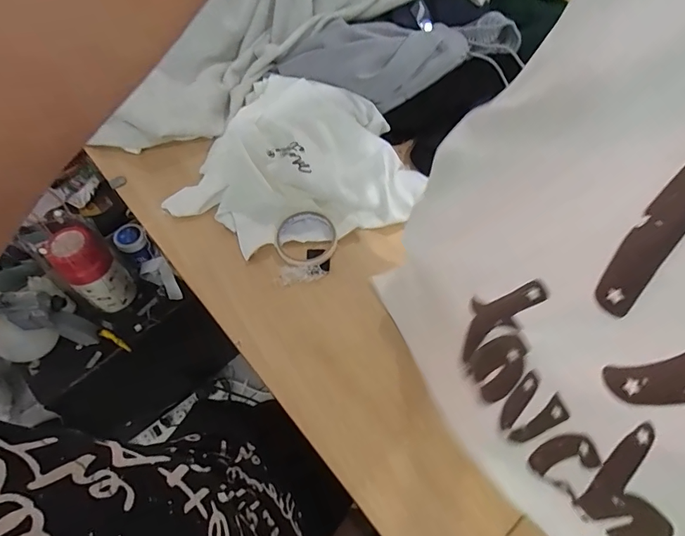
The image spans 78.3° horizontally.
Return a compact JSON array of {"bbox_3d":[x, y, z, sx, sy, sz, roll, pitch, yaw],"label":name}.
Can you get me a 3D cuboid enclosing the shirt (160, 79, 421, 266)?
[{"bbox_3d":[-0.091,-0.162,0.631,0.348,0.079,0.304,-21,62,-11],"label":"shirt"}]

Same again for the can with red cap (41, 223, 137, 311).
[{"bbox_3d":[-0.507,0.005,0.858,0.088,0.209,0.097,37,67,20],"label":"can with red cap"}]

